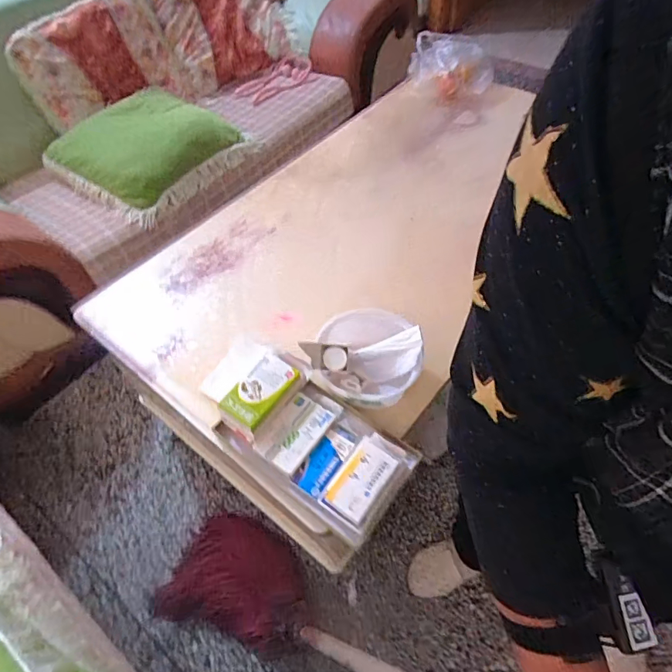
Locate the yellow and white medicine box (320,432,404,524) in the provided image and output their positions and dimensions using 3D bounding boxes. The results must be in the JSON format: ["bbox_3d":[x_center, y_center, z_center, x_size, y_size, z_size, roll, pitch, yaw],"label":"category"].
[{"bbox_3d":[0.039,0.205,0.679,0.073,0.034,0.129,28,59,22],"label":"yellow and white medicine box"}]

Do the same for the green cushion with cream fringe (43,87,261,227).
[{"bbox_3d":[-0.618,-0.655,1.520,0.497,0.153,0.541,31,60,24],"label":"green cushion with cream fringe"}]

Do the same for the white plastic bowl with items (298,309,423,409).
[{"bbox_3d":[0.054,0.031,0.784,0.175,0.097,0.176,-2,53,2],"label":"white plastic bowl with items"}]

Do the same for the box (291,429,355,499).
[{"bbox_3d":[-0.014,0.193,0.709,0.053,0.016,0.111,30,60,23],"label":"box"}]

